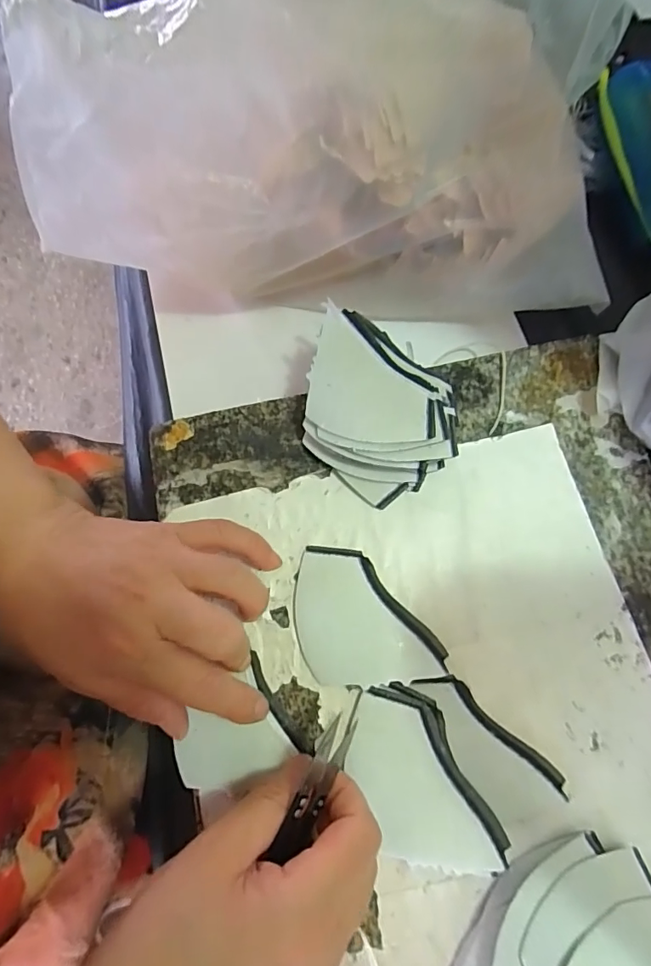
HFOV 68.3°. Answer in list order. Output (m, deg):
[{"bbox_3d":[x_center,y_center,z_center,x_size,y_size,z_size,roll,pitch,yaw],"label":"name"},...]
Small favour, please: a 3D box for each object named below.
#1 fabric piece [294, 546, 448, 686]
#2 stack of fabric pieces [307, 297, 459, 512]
[{"bbox_3d":[0.023,0.073,0.269,0.078,0.005,0.073,-3,75,1],"label":"fabric piece"},{"bbox_3d":[0.026,-0.045,0.290,0.106,0.029,0.083,39,79,11],"label":"stack of fabric pieces"}]

